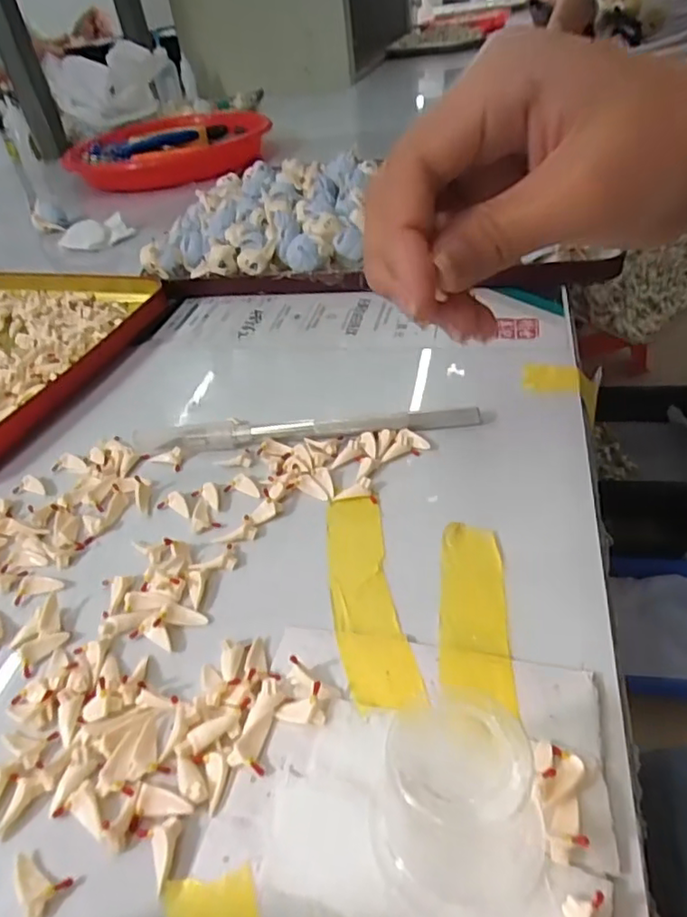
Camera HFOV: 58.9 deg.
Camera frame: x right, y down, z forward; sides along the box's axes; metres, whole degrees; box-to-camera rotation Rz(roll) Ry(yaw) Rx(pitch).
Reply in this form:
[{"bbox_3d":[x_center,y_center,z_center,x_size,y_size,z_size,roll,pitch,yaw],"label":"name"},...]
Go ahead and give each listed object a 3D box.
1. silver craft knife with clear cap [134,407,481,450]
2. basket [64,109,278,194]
[{"bbox_3d":[-0.018,-0.013,0.261,0.147,0.010,0.008,-4,39,5],"label":"silver craft knife with clear cap"},{"bbox_3d":[-0.182,-0.340,0.664,0.197,0.033,0.187,-7,39,2],"label":"basket"}]

